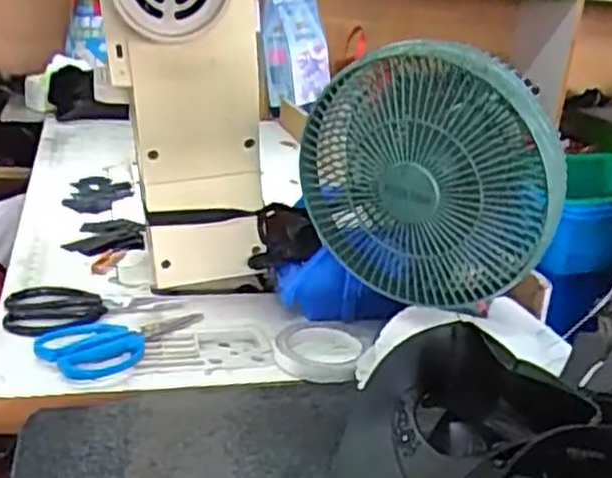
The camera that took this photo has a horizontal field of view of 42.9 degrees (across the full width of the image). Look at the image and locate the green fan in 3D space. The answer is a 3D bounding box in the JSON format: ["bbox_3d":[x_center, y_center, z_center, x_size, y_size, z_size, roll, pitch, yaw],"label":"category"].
[{"bbox_3d":[0.110,-0.047,0.713,0.237,0.243,0.093,22,26,40],"label":"green fan"}]

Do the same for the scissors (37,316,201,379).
[{"bbox_3d":[-0.178,0.103,0.792,0.176,0.021,0.093,-7,23,-29],"label":"scissors"}]

